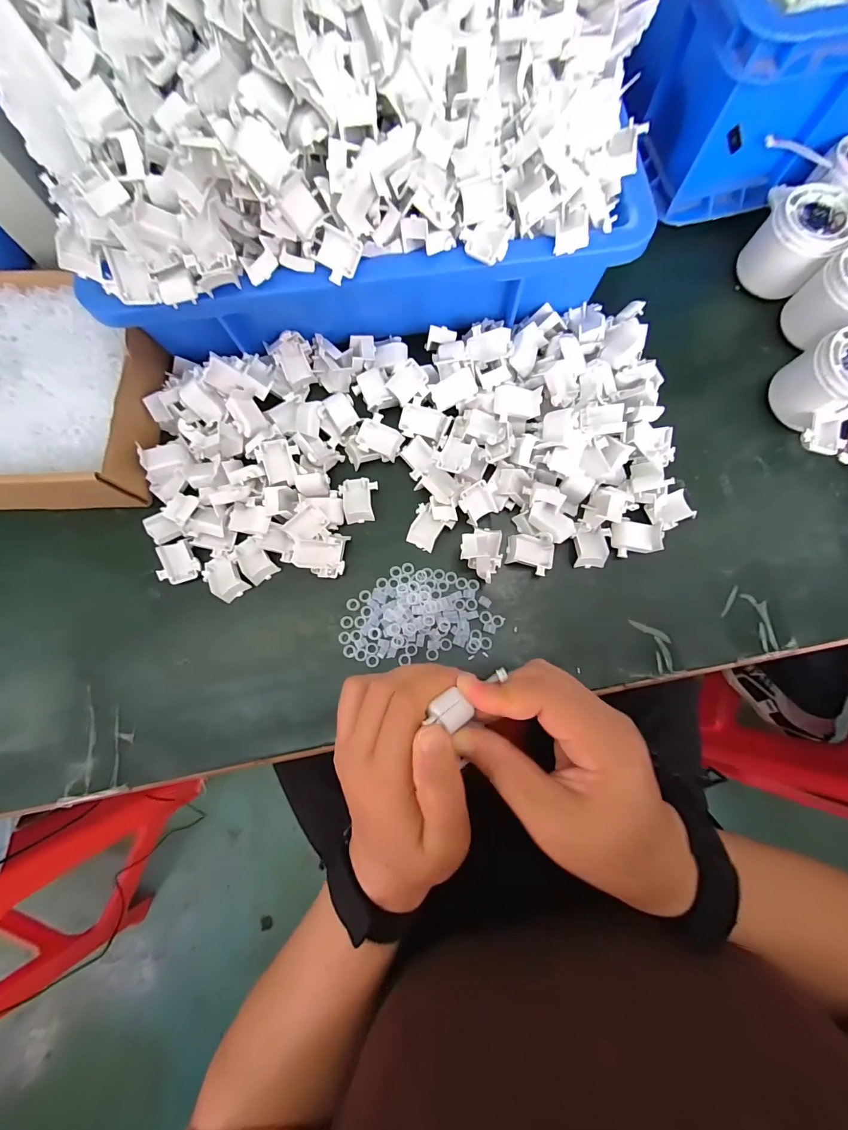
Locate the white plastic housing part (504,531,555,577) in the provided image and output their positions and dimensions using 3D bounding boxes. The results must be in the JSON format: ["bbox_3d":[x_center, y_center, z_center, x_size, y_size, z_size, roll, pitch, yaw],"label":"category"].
[{"bbox_3d":[0.078,-0.009,0.294,0.033,0.018,0.028,12,80,3],"label":"white plastic housing part"}]

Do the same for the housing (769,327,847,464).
[{"bbox_3d":[0.299,-0.121,0.296,0.062,0.049,0.081,-9,80,-1],"label":"housing"}]

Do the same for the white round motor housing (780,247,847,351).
[{"bbox_3d":[0.321,-0.202,0.311,0.055,0.046,0.055,-30,81,-5],"label":"white round motor housing"}]

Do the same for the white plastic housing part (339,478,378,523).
[{"bbox_3d":[-0.048,-0.050,0.307,0.028,0.014,0.032,-8,80,-1],"label":"white plastic housing part"}]

